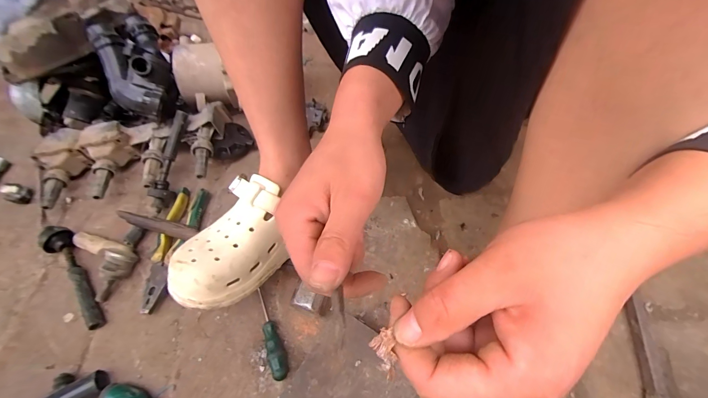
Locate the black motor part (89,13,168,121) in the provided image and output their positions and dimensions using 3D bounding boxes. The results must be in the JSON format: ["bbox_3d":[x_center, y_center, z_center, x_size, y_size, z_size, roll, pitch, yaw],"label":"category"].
[{"bbox_3d":[-0.352,-0.211,0.537,0.093,0.070,0.173,-21,91,-30],"label":"black motor part"}]

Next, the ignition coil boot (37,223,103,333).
[{"bbox_3d":[-0.384,0.105,0.448,0.032,0.047,0.163,-35,62,-17],"label":"ignition coil boot"}]

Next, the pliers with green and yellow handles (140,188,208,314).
[{"bbox_3d":[-0.260,0.068,0.480,0.050,0.031,0.189,5,58,7],"label":"pliers with green and yellow handles"}]

